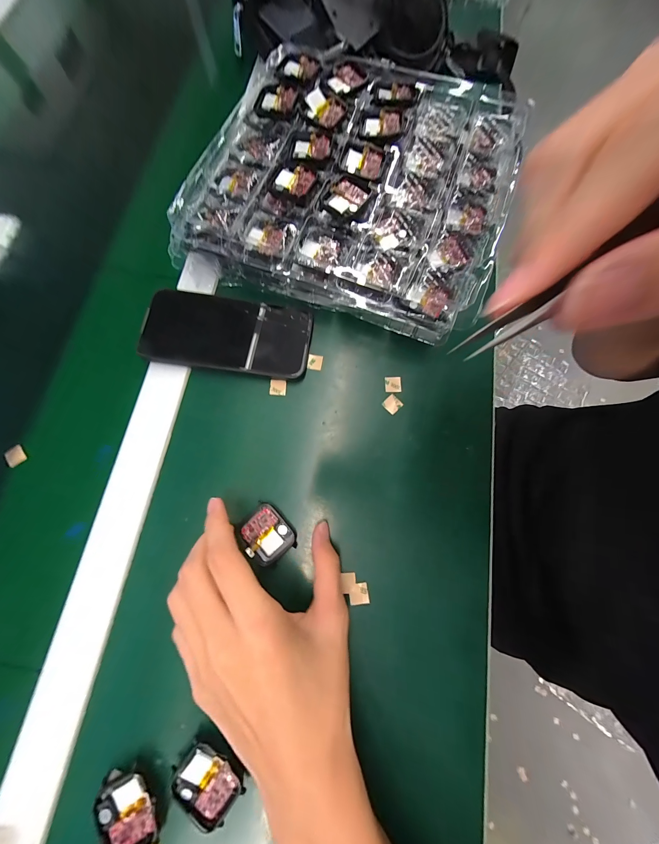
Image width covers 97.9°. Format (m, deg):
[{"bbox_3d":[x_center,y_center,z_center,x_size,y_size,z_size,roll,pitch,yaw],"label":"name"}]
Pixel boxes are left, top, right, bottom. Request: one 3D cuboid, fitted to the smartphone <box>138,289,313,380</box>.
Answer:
[{"bbox_3d":[-0.100,-0.087,0.282,0.159,0.013,0.076,8,76,3],"label":"smartphone"}]

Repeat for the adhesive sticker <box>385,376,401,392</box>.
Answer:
[{"bbox_3d":[0.063,-0.037,0.281,0.016,0.004,0.015,-2,75,0],"label":"adhesive sticker"}]

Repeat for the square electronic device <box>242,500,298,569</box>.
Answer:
[{"bbox_3d":[-0.052,0.093,0.238,0.037,0.008,0.043,-42,78,-10],"label":"square electronic device"}]

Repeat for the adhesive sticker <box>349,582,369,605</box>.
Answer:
[{"bbox_3d":[0.024,0.141,0.234,0.016,0.004,0.016,-4,75,0],"label":"adhesive sticker"}]

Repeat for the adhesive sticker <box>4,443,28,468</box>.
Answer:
[{"bbox_3d":[-0.296,0.031,0.270,0.015,0.004,0.019,-38,81,-23],"label":"adhesive sticker"}]

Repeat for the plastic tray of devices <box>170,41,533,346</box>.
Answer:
[{"bbox_3d":[0.029,-0.240,0.292,0.286,0.051,0.266,20,77,6],"label":"plastic tray of devices"}]

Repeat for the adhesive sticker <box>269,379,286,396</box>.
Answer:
[{"bbox_3d":[-0.050,-0.034,0.279,0.016,0.004,0.015,4,75,2],"label":"adhesive sticker"}]

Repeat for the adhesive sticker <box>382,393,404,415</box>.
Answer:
[{"bbox_3d":[0.061,-0.017,0.276,0.015,0.004,0.015,-40,78,-10],"label":"adhesive sticker"}]

